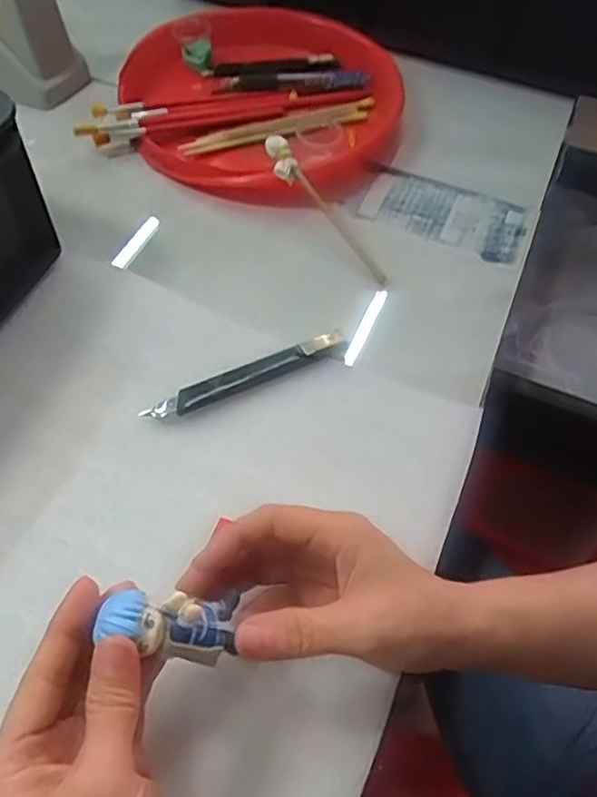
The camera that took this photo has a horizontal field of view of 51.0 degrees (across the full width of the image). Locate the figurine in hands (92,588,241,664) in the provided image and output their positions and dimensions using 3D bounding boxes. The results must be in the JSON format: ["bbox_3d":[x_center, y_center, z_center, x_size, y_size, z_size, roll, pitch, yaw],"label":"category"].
[{"bbox_3d":[-0.050,0.095,0.265,0.064,0.028,0.026,28,44,-38],"label":"figurine in hands"}]

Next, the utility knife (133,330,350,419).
[{"bbox_3d":[-0.031,-0.015,0.405,0.139,0.006,0.018,-24,60,-19],"label":"utility knife"}]

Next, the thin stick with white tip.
[{"bbox_3d":[0.021,-0.144,0.480,0.015,0.016,0.140,-40,89,-26],"label":"thin stick with white tip"}]

